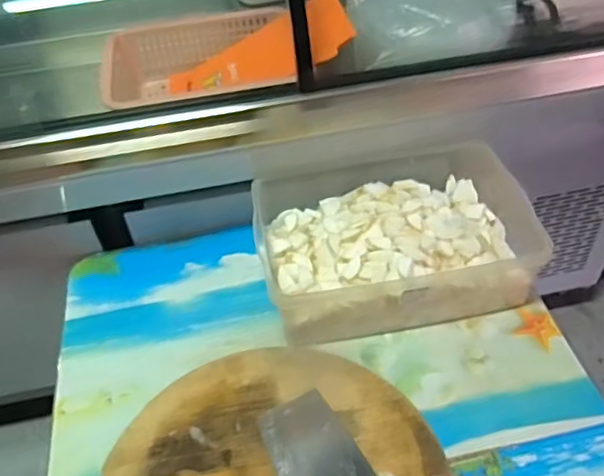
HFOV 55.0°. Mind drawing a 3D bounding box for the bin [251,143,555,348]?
[{"bbox_3d":[0.120,-0.013,0.847,0.363,0.100,0.303,-13,47,-8],"label":"bin"}]

